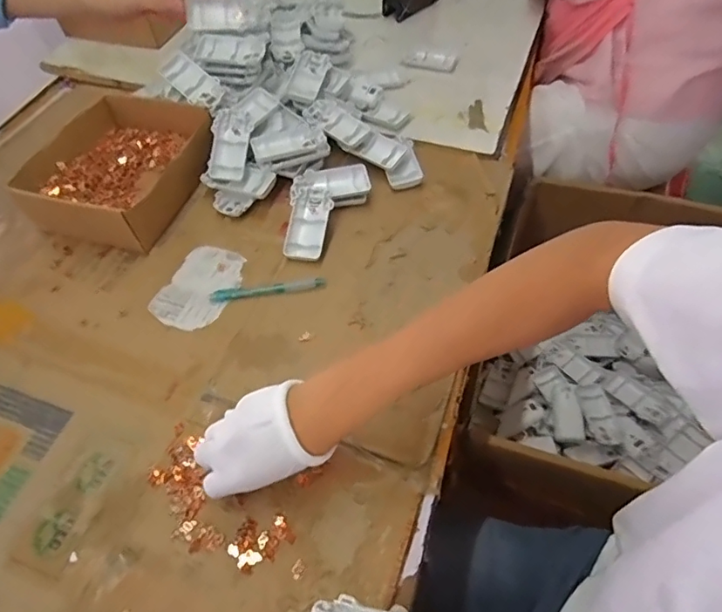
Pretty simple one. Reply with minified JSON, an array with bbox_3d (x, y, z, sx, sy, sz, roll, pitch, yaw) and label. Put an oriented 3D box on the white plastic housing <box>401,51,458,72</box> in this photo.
[{"bbox_3d":[0.116,-0.414,0.852,0.089,0.005,0.044,14,56,12],"label":"white plastic housing"}]

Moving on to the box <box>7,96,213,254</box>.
[{"bbox_3d":[-0.313,-0.182,0.675,0.194,0.069,0.216,14,56,12],"label":"box"}]

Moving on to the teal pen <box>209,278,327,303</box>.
[{"bbox_3d":[-0.105,-0.018,0.578,0.130,0.007,0.015,-7,54,-3],"label":"teal pen"}]

